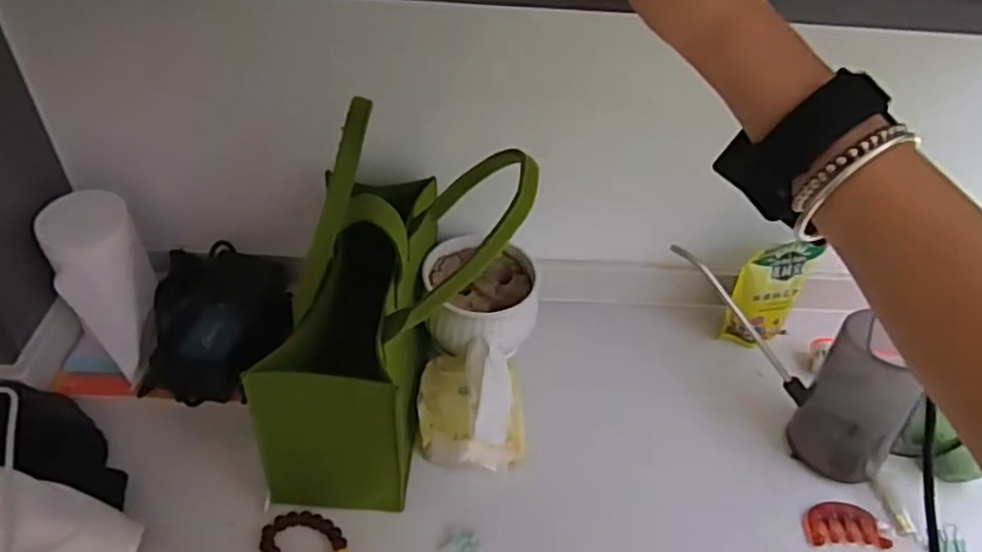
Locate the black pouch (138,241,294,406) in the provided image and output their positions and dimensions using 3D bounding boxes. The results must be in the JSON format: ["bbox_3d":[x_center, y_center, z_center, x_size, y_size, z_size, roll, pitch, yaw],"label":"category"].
[{"bbox_3d":[-0.295,0.052,0.756,0.142,0.068,0.191,-3,44,-8],"label":"black pouch"}]

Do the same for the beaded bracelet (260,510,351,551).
[{"bbox_3d":[-0.172,0.253,0.630,0.085,0.009,0.059,22,46,17],"label":"beaded bracelet"}]

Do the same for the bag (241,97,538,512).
[{"bbox_3d":[-0.075,0.024,0.633,0.194,0.304,0.296,11,44,6],"label":"bag"}]

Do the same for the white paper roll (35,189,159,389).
[{"bbox_3d":[-0.406,0.010,0.719,0.086,0.198,0.077,-18,13,-22],"label":"white paper roll"}]

